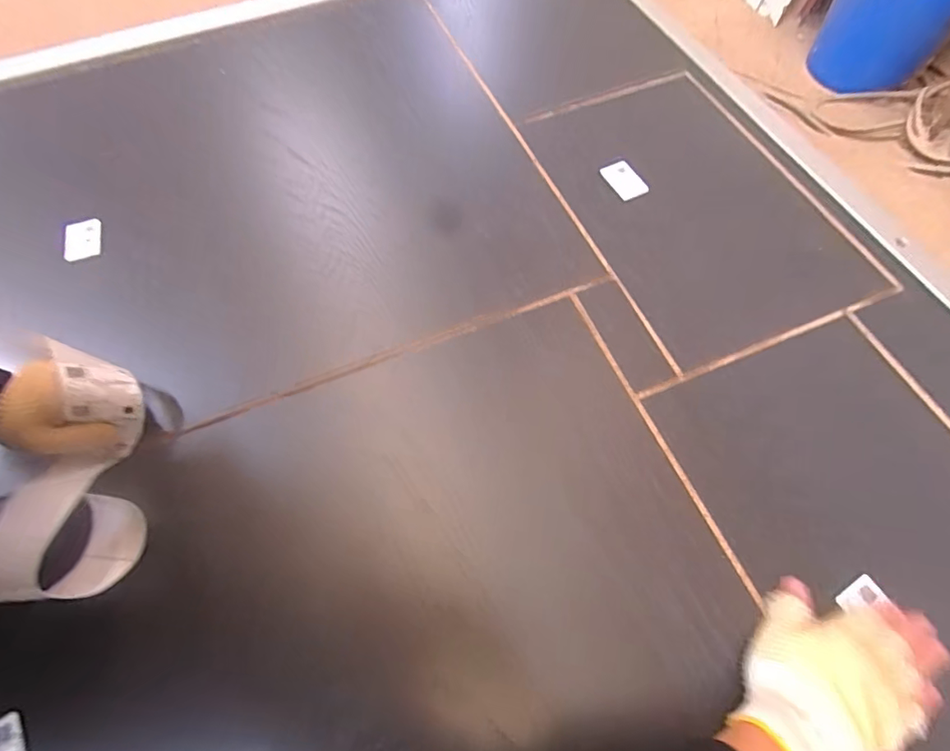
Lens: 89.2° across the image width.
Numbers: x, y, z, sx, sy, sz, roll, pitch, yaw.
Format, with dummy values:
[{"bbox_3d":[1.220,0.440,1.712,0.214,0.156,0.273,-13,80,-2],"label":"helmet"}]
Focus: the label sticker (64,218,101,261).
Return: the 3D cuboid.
[{"bbox_3d":[-0.518,-0.178,0.636,0.043,0.005,0.060,-10,75,-15],"label":"label sticker"}]

